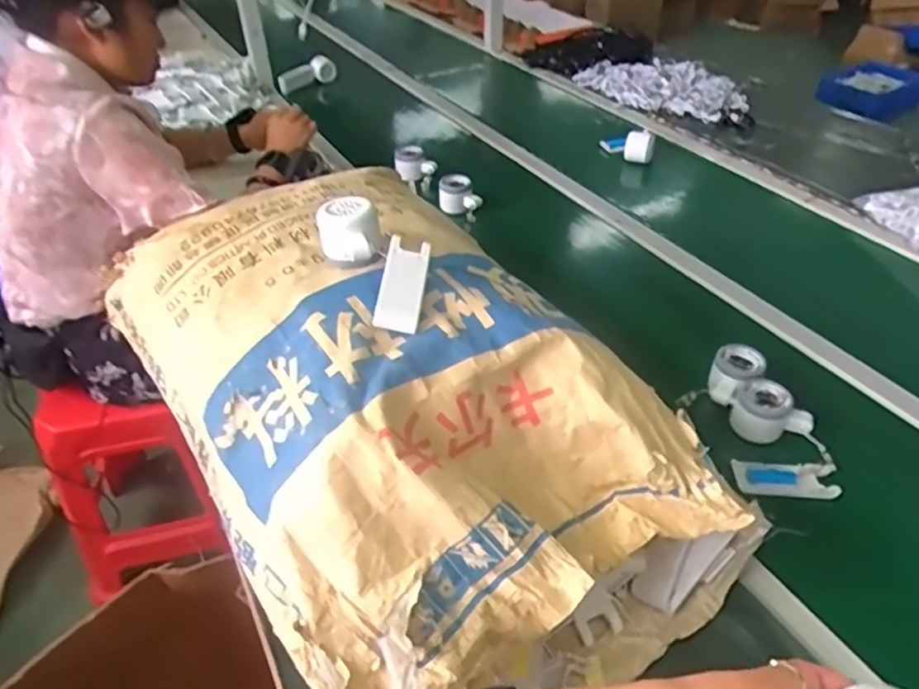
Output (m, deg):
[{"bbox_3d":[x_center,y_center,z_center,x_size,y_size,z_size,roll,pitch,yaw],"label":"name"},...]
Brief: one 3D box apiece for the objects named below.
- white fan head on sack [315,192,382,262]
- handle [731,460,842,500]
[{"bbox_3d":[-0.107,-0.110,0.643,0.061,0.045,0.070,-8,40,-8],"label":"white fan head on sack"},{"bbox_3d":[0.351,0.146,0.710,0.110,0.018,0.041,3,40,5],"label":"handle"}]

